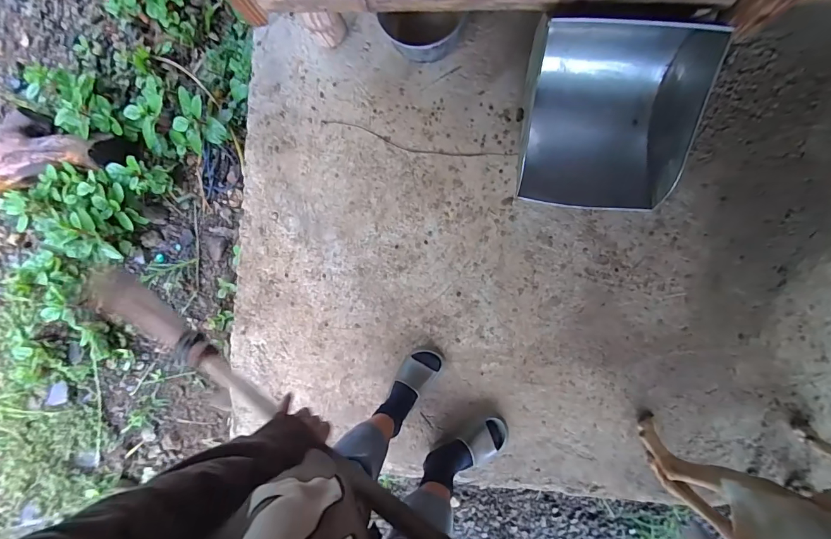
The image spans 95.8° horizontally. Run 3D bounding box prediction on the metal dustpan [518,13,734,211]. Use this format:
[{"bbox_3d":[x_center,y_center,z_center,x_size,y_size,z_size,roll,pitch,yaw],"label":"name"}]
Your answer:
[{"bbox_3d":[0.491,-0.394,0.957,0.334,0.266,0.422,8,91,7],"label":"metal dustpan"}]

